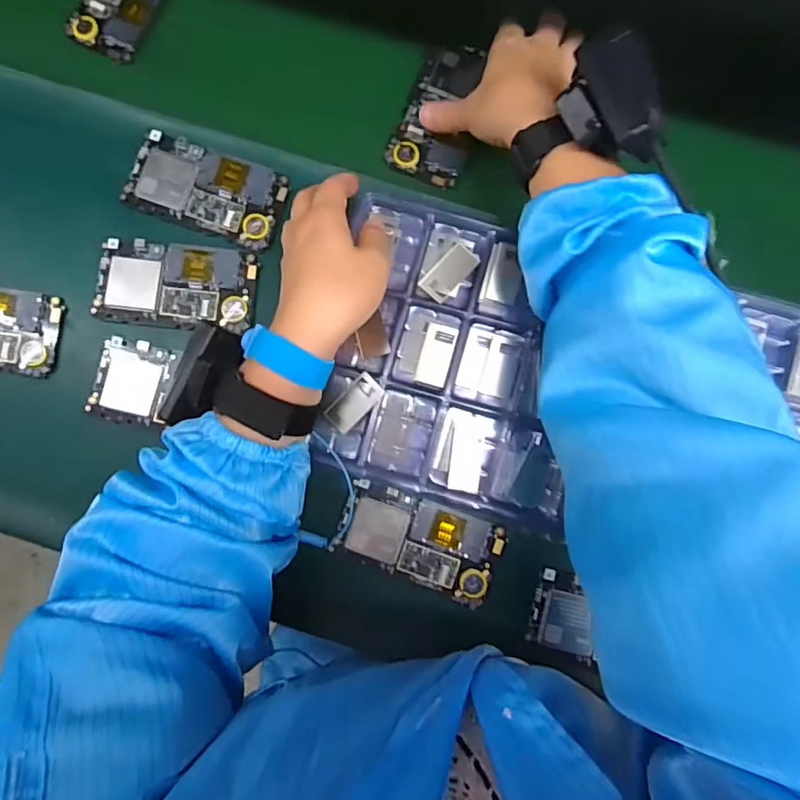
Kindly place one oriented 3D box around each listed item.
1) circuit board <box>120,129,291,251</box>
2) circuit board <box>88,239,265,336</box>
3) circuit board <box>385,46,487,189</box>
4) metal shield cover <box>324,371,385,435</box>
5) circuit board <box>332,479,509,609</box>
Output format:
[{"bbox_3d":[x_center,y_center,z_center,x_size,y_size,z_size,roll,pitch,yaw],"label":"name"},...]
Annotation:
[{"bbox_3d":[-0.156,-0.170,0.419,0.124,0.008,0.064,20,83,2],"label":"circuit board"},{"bbox_3d":[-0.179,-0.092,0.416,0.125,0.008,0.065,6,83,0],"label":"circuit board"},{"bbox_3d":[0.030,-0.243,0.439,0.061,0.014,0.123,13,84,1],"label":"circuit board"},{"bbox_3d":[-0.033,0.003,0.375,0.022,0.004,0.044,44,94,-1],"label":"metal shield cover"},{"bbox_3d":[0.016,0.109,0.401,0.120,0.011,0.063,20,83,2],"label":"circuit board"}]

